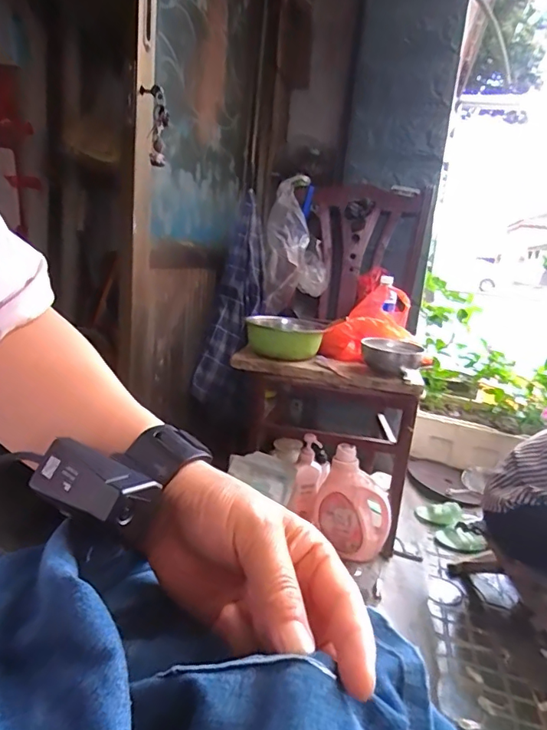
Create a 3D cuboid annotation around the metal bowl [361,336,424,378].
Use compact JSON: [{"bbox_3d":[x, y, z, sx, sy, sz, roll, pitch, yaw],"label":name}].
[{"bbox_3d":[0.277,-0.020,1.137,0.138,0.068,0.147,8,13,15],"label":"metal bowl"}]

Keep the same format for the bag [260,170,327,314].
[{"bbox_3d":[0.069,-0.345,1.399,0.182,0.383,0.177,6,13,5],"label":"bag"}]

